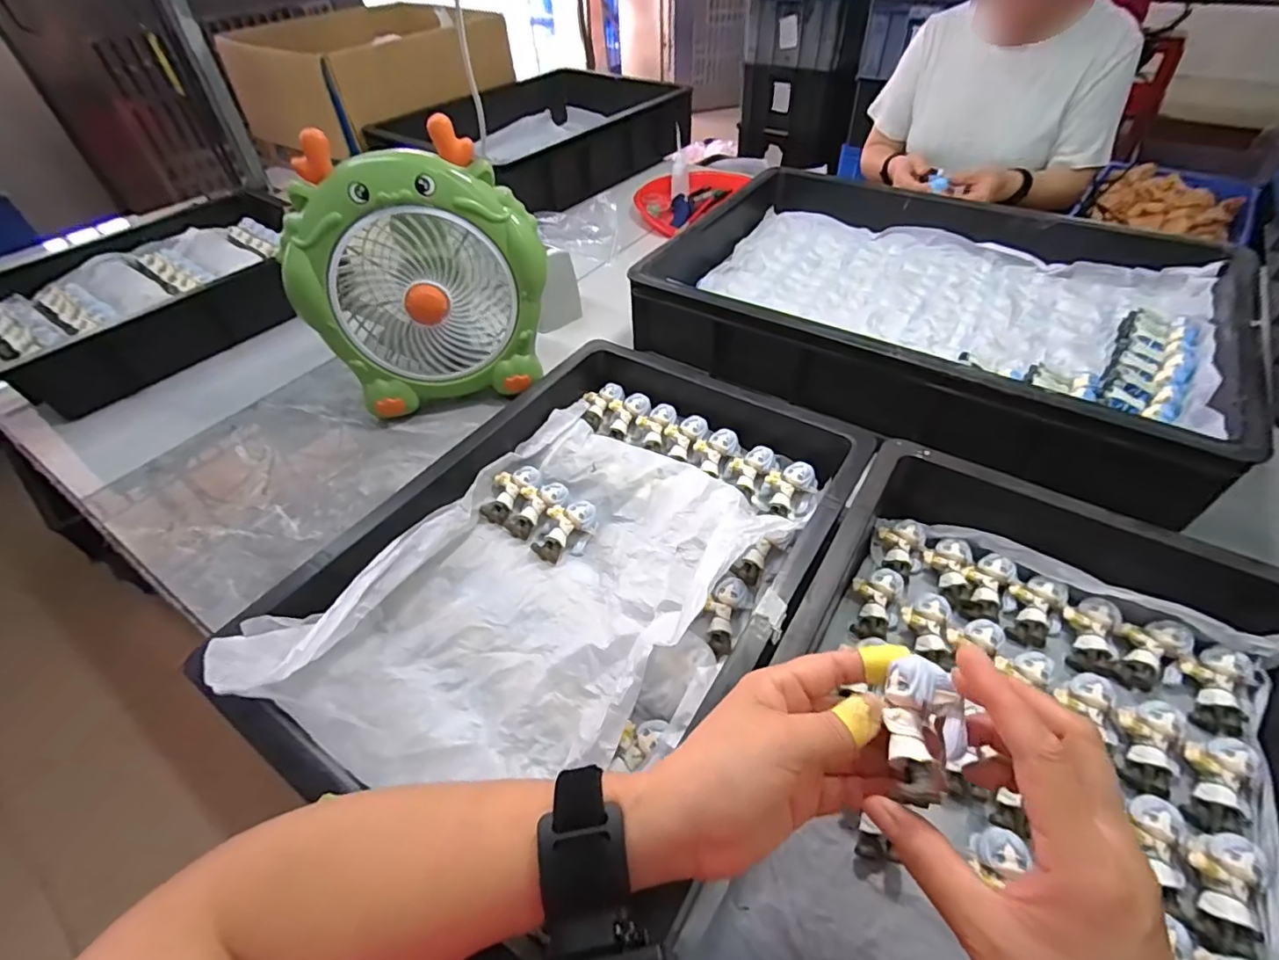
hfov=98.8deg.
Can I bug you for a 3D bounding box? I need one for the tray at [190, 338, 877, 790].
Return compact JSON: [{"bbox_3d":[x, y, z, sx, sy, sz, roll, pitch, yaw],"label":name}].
[{"bbox_3d":[-0.040,0.057,0.439,0.304,0.072,0.428,28,54,26],"label":"tray"}]

